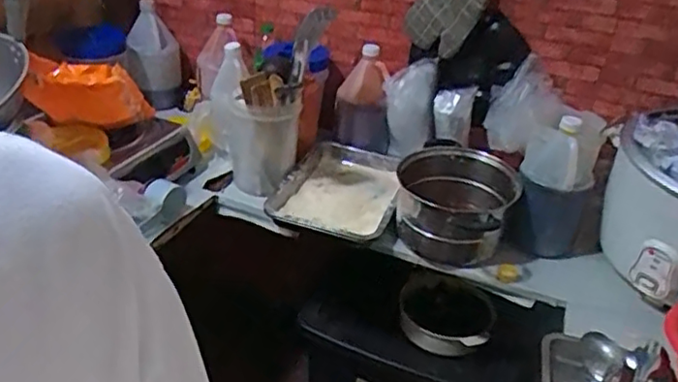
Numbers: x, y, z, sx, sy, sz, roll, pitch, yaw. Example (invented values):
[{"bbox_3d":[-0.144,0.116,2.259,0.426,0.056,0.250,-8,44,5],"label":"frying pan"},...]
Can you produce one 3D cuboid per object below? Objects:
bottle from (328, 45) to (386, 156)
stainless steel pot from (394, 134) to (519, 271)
[{"bbox_3d":[0.057,-0.222,1.567,0.135,0.233,0.122,3,30,-4],"label":"bottle"},{"bbox_3d":[0.236,0.028,1.350,0.257,0.161,0.251,4,29,-2],"label":"stainless steel pot"}]

